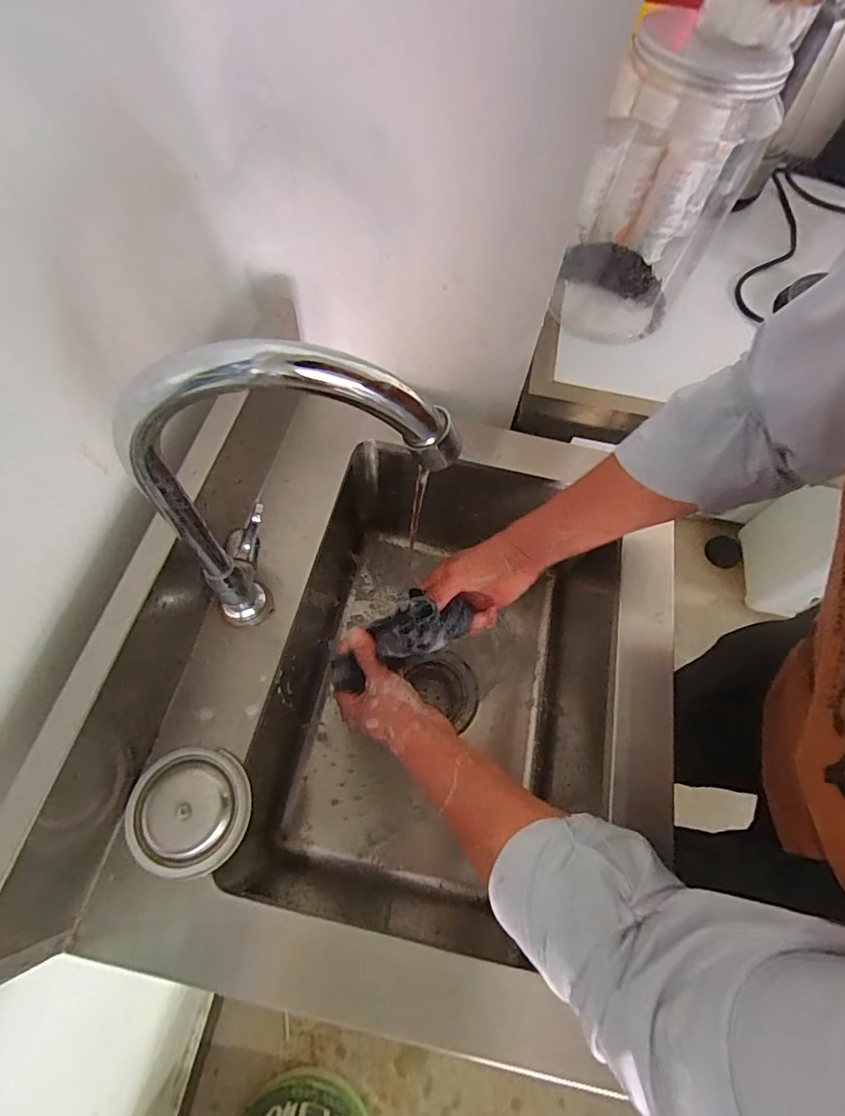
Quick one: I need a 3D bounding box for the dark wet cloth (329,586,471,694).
[{"bbox_3d":[-0.022,0.072,0.447,0.140,0.053,0.048,-27,68,0],"label":"dark wet cloth"}]

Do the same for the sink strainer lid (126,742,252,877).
[{"bbox_3d":[-0.166,0.180,0.350,0.081,0.016,0.080,1,64,-3],"label":"sink strainer lid"}]

